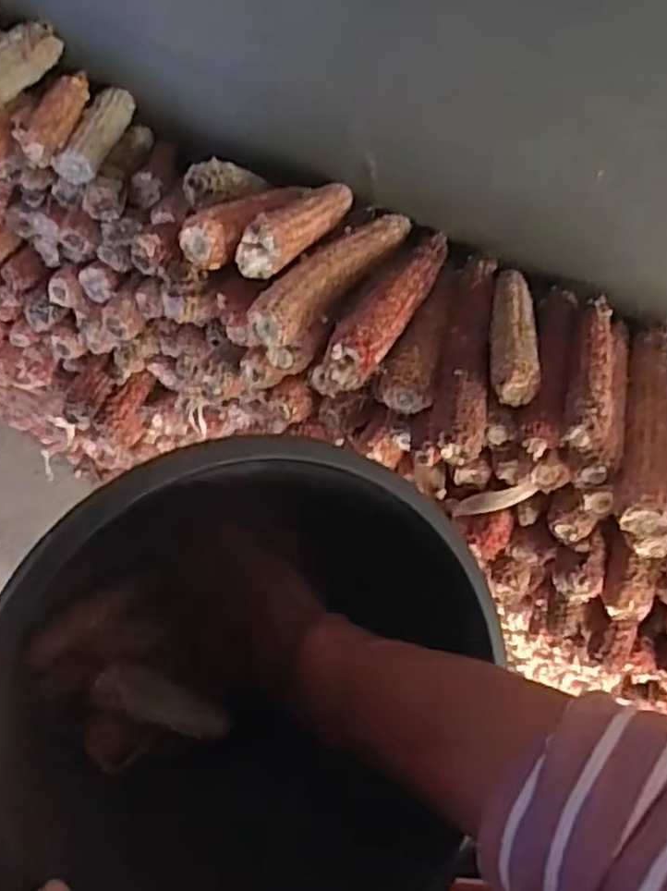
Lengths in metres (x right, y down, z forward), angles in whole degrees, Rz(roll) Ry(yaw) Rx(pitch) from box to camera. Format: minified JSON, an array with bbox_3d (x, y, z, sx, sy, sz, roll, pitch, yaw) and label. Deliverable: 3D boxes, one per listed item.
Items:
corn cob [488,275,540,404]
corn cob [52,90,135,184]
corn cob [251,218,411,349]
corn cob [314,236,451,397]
[{"bbox_3d":[0.110,-0.073,0.445,0.027,0.019,0.134,12,42,2],"label":"corn cob"},{"bbox_3d":[-0.169,-0.229,0.526,0.025,0.021,0.098,15,60,3],"label":"corn cob"},{"bbox_3d":[0.002,-0.108,0.459,0.028,0.036,0.164,37,50,7],"label":"corn cob"},{"bbox_3d":[0.036,-0.084,0.442,0.027,0.035,0.186,30,47,6],"label":"corn cob"}]

